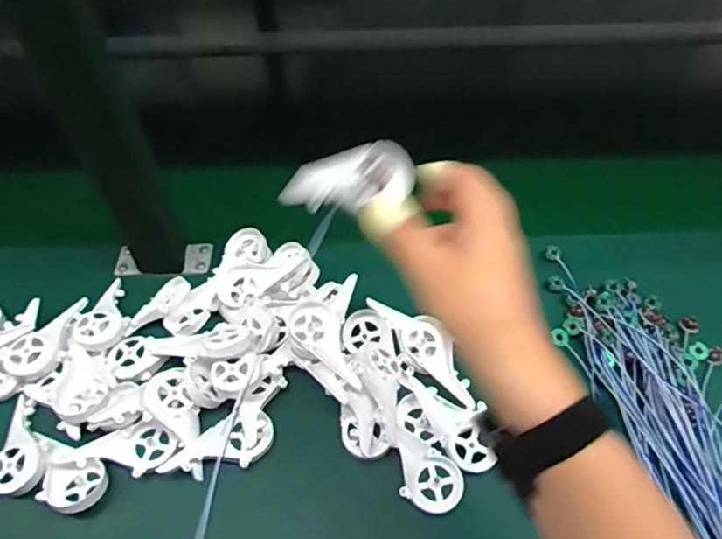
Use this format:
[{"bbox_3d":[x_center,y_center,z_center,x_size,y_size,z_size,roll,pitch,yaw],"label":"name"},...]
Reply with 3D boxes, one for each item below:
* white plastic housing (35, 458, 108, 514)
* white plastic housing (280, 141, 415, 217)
[{"bbox_3d":[-0.229,0.173,0.452,0.049,0.014,0.041,-3,52,-1],"label":"white plastic housing"},{"bbox_3d":[-0.012,-0.060,0.386,0.112,0.026,0.039,-22,98,-40],"label":"white plastic housing"}]

